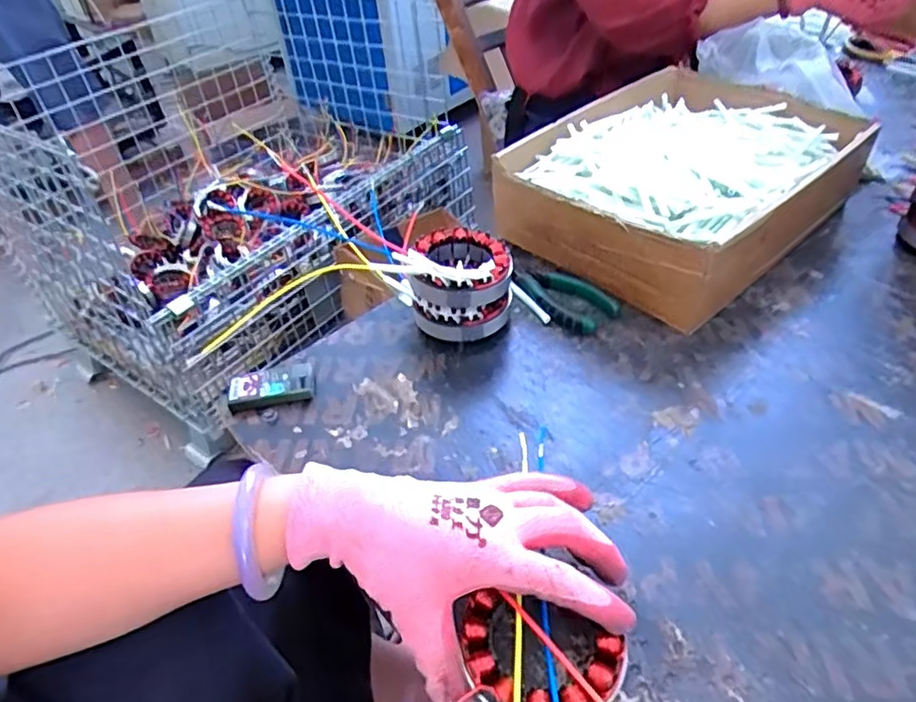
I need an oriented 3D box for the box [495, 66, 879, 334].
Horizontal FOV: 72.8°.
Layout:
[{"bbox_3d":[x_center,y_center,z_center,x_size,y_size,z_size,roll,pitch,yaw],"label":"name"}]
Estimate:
[{"bbox_3d":[0.235,-0.170,0.641,0.337,0.111,0.243,-32,48,-27],"label":"box"}]

